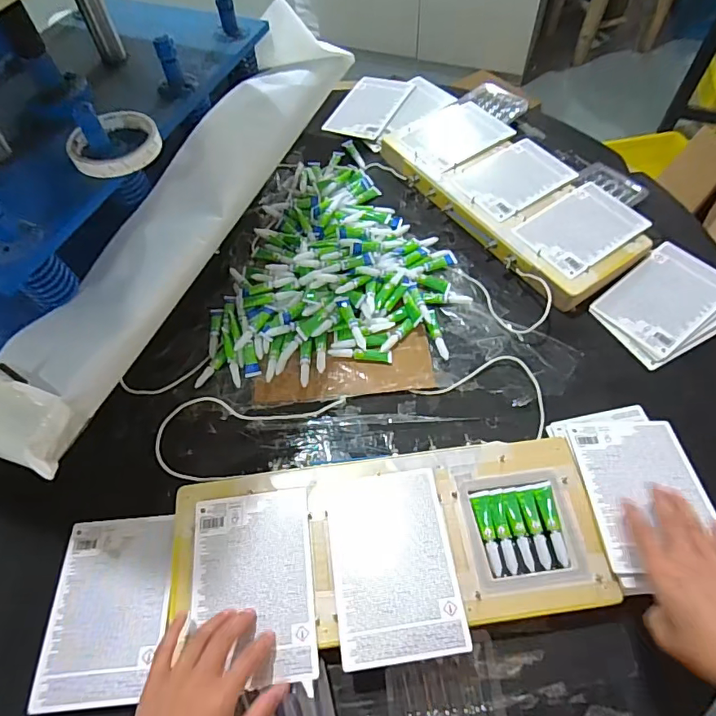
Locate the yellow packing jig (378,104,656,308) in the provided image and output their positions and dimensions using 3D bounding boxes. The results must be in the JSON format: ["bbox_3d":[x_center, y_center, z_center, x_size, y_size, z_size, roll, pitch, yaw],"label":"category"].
[{"bbox_3d":[0.237,-0.264,0.760,0.201,0.038,0.422,-30,62,-15],"label":"yellow packing jig"}]

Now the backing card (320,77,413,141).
[{"bbox_3d":[0.023,-0.471,0.902,0.116,0.008,0.165,20,66,20],"label":"backing card"}]

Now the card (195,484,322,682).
[{"bbox_3d":[-0.101,0.214,0.465,0.113,0.006,0.166,-7,59,-2],"label":"card"}]

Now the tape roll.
[{"bbox_3d":[-0.254,-0.224,0.506,0.091,0.020,0.091,-1,58,1],"label":"tape roll"}]

